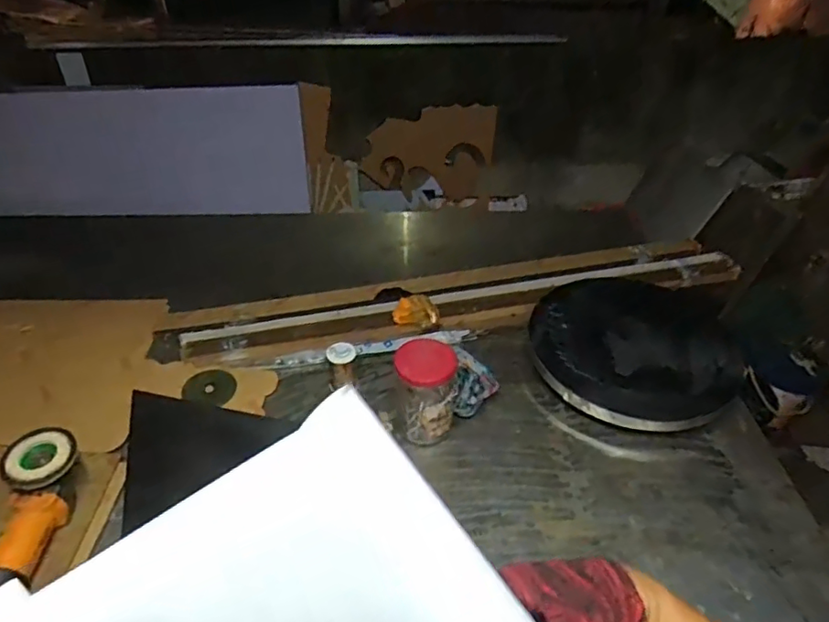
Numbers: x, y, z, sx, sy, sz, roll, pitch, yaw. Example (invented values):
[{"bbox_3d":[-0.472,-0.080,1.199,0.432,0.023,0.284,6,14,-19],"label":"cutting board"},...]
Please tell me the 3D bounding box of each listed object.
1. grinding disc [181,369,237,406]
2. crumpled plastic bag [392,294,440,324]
[{"bbox_3d":[-0.382,0.141,1.075,0.094,0.010,0.094,4,34,-3],"label":"grinding disc"},{"bbox_3d":[0.004,-0.002,1.216,0.098,0.042,0.077,2,42,1],"label":"crumpled plastic bag"}]

